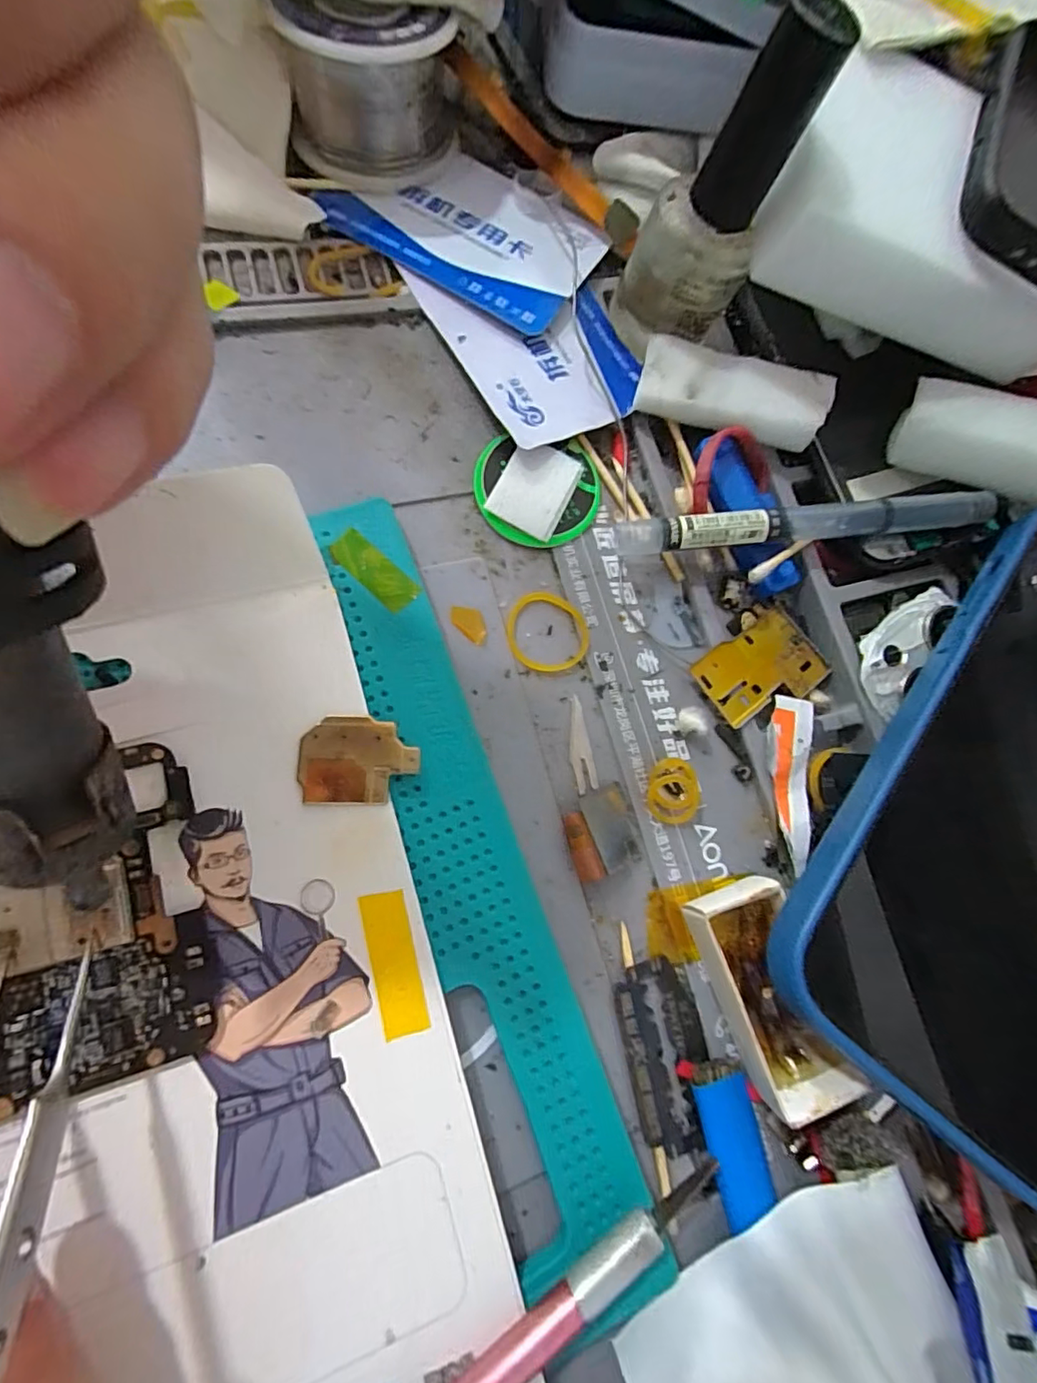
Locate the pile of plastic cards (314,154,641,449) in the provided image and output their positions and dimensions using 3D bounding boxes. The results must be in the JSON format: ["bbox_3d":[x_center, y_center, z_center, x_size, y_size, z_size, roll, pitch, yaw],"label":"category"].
[{"bbox_3d":[-0.002,-0.127,0.173,0.065,0.011,0.105,-36,86,-15],"label":"pile of plastic cards"}]

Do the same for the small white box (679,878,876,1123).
[{"bbox_3d":[0.060,0.072,0.133,0.025,0.017,0.048,-17,81,-13],"label":"small white box"}]

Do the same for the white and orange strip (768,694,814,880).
[{"bbox_3d":[0.075,0.025,0.153,0.012,0.004,0.047,11,76,-7],"label":"white and orange strip"}]

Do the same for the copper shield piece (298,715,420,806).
[{"bbox_3d":[-0.038,0.016,0.132,0.027,0.004,0.021,1,77,-9],"label":"copper shield piece"}]

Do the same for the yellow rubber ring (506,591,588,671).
[{"bbox_3d":[0.009,-0.017,0.154,0.023,0.004,0.023,2,77,-9],"label":"yellow rubber ring"}]

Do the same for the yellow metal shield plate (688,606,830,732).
[{"bbox_3d":[0.071,-0.006,0.161,0.038,0.004,0.025,-34,85,-18],"label":"yellow metal shield plate"}]

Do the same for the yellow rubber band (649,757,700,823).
[{"bbox_3d":[0.042,0.027,0.149,0.013,0.006,0.017,-3,78,-10],"label":"yellow rubber band"}]

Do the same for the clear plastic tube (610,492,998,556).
[{"bbox_3d":[0.083,-0.048,0.160,0.109,0.015,0.011,-3,78,-10],"label":"clear plastic tube"}]

